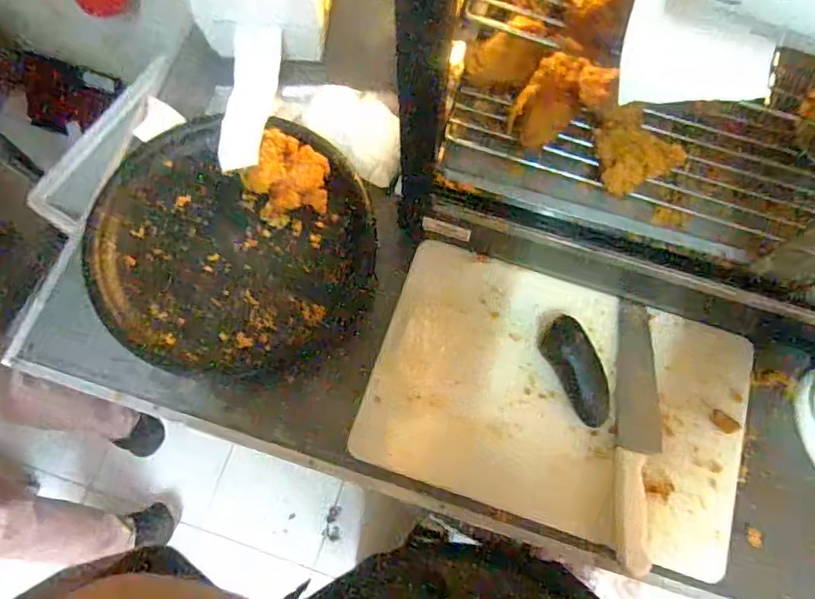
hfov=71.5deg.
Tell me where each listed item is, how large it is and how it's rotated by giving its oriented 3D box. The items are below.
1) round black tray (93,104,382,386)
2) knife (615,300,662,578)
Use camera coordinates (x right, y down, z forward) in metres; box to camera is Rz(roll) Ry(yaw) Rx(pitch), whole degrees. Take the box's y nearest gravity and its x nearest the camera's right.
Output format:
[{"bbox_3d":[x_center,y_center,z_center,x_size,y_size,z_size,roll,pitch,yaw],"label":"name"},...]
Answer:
[{"bbox_3d":[-0.216,-0.073,0.712,0.342,0.029,0.332,0,78,-1],"label":"round black tray"},{"bbox_3d":[0.275,0.153,0.673,0.051,0.021,0.312,11,66,2],"label":"knife"}]

